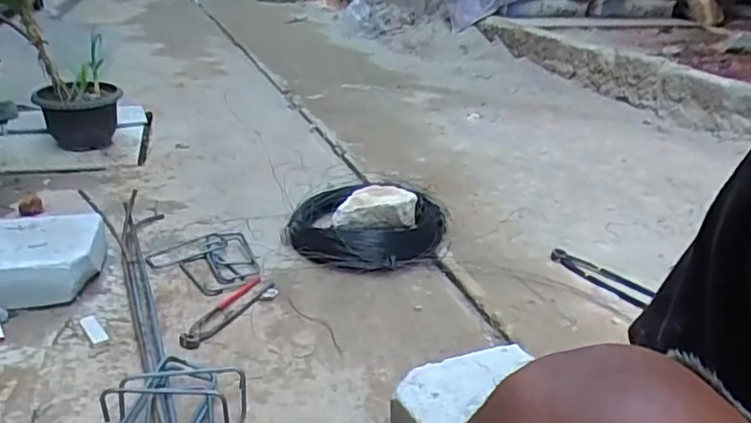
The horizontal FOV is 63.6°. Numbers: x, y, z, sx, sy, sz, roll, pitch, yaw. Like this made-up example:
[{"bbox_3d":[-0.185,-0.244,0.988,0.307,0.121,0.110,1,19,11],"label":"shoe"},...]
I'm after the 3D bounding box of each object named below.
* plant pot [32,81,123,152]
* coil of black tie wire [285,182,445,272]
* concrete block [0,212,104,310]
[{"bbox_3d":[-0.803,-0.266,1.650,0.198,0.166,0.243,-14,29,-33],"label":"plant pot"},{"bbox_3d":[-0.021,0.026,1.203,0.298,0.062,0.302,3,24,-1],"label":"coil of black tie wire"},{"bbox_3d":[-0.615,0.083,0.987,0.293,0.095,0.197,-3,24,-13],"label":"concrete block"}]

